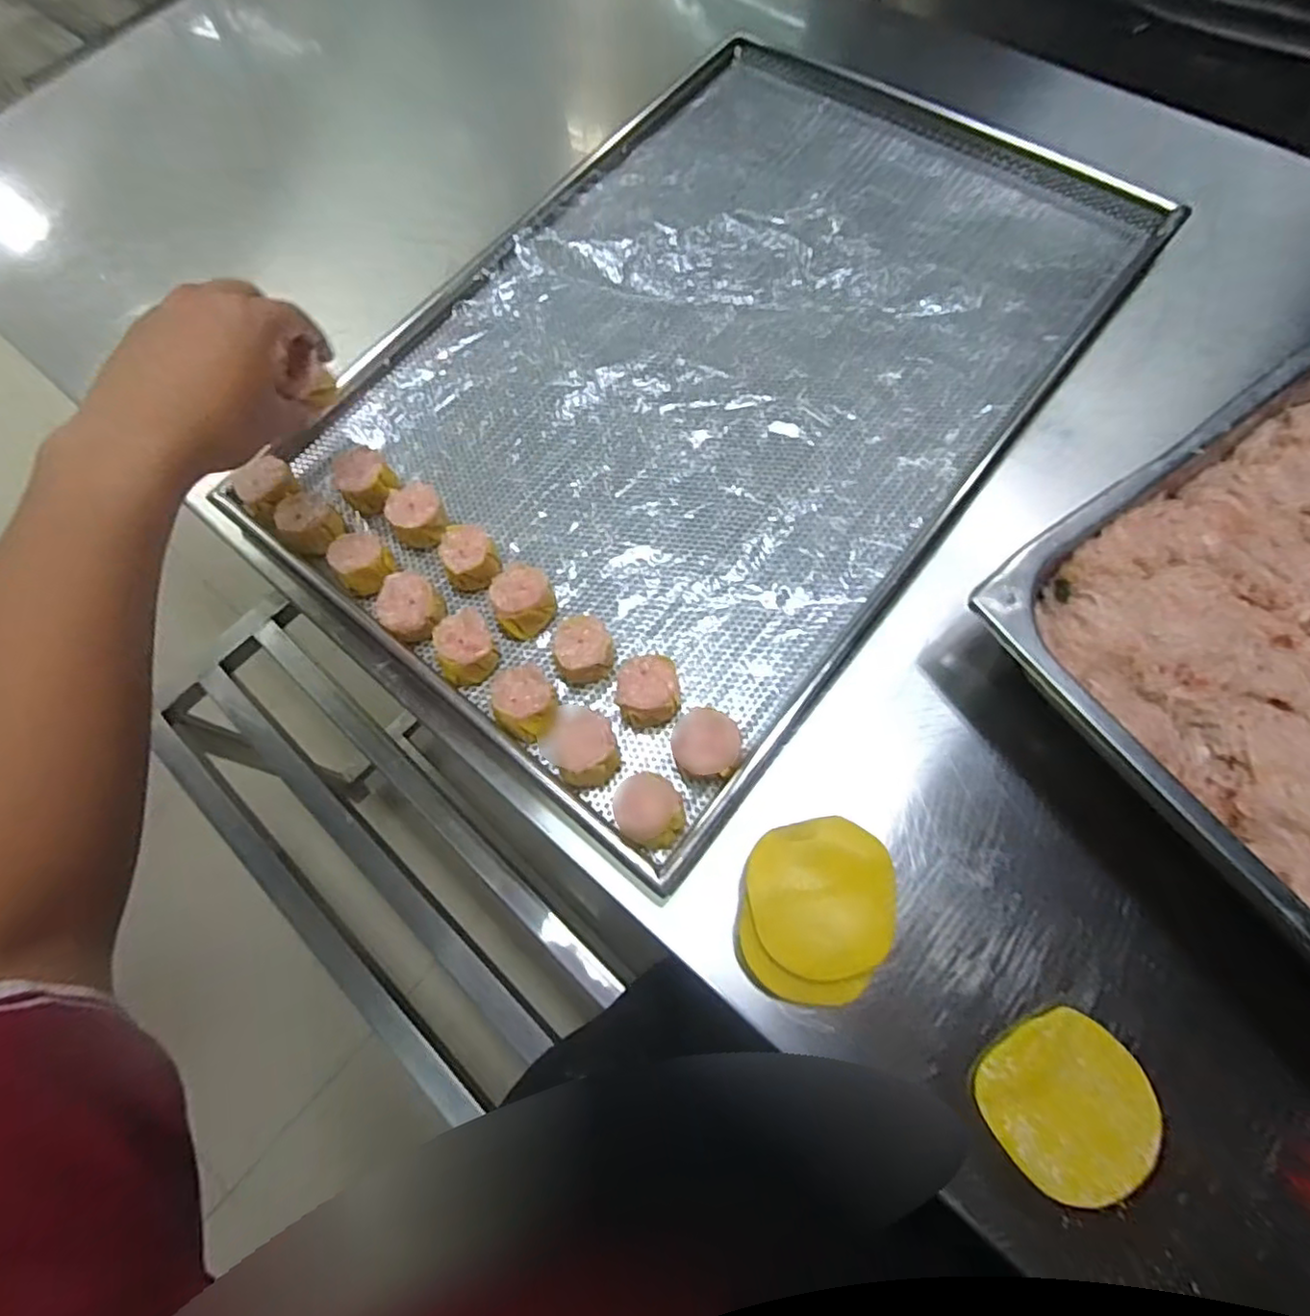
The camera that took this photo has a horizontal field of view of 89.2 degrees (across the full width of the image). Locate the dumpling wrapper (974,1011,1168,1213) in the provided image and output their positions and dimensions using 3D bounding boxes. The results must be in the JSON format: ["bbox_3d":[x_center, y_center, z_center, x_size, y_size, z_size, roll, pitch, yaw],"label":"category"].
[{"bbox_3d":[0.201,0.217,0.322,0.075,0.006,0.074,-1,71,2],"label":"dumpling wrapper"}]

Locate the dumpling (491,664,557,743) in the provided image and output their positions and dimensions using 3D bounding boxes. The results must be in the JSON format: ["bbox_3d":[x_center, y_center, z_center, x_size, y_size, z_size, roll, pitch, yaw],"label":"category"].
[{"bbox_3d":[-0.078,0.027,0.401,0.038,0.027,0.039,-1,71,2],"label":"dumpling"}]

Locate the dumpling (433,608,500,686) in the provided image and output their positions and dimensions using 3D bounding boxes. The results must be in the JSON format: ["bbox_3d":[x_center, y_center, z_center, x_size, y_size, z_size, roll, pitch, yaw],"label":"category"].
[{"bbox_3d":[-0.118,-0.007,0.416,0.034,0.025,0.041,-23,72,-5],"label":"dumpling"}]

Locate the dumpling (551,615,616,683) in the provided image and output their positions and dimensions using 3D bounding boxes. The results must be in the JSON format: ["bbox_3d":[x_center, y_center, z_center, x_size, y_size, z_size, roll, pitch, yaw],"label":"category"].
[{"bbox_3d":[-0.044,-0.005,0.412,0.035,0.028,0.039,-22,72,-5],"label":"dumpling"}]

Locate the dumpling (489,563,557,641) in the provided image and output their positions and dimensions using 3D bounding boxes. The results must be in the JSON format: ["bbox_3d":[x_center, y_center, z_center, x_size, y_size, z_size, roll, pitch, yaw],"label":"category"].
[{"bbox_3d":[-0.084,-0.039,0.428,0.037,0.028,0.044,-20,71,-5],"label":"dumpling"}]

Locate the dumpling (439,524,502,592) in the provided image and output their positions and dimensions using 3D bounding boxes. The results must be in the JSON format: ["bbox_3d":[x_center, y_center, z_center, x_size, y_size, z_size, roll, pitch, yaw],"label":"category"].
[{"bbox_3d":[-0.123,-0.068,0.443,0.034,0.026,0.039,-10,71,-1],"label":"dumpling"}]

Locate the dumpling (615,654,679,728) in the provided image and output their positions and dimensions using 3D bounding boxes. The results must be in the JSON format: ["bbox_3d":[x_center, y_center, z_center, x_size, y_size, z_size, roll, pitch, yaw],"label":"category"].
[{"bbox_3d":[-0.004,0.020,0.399,0.035,0.030,0.039,-5,71,1],"label":"dumpling"}]

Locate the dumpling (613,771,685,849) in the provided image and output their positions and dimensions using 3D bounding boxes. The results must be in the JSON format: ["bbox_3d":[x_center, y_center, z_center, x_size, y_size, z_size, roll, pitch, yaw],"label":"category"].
[{"bbox_3d":[-0.001,0.085,0.371,0.041,0.033,0.040,-12,71,-2],"label":"dumpling"}]

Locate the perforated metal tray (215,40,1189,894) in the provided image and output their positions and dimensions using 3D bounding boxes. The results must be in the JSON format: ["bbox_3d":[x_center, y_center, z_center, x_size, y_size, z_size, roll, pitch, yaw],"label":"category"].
[{"bbox_3d":[0.046,-0.226,0.489,0.427,0.038,0.638,36,76,13],"label":"perforated metal tray"}]

